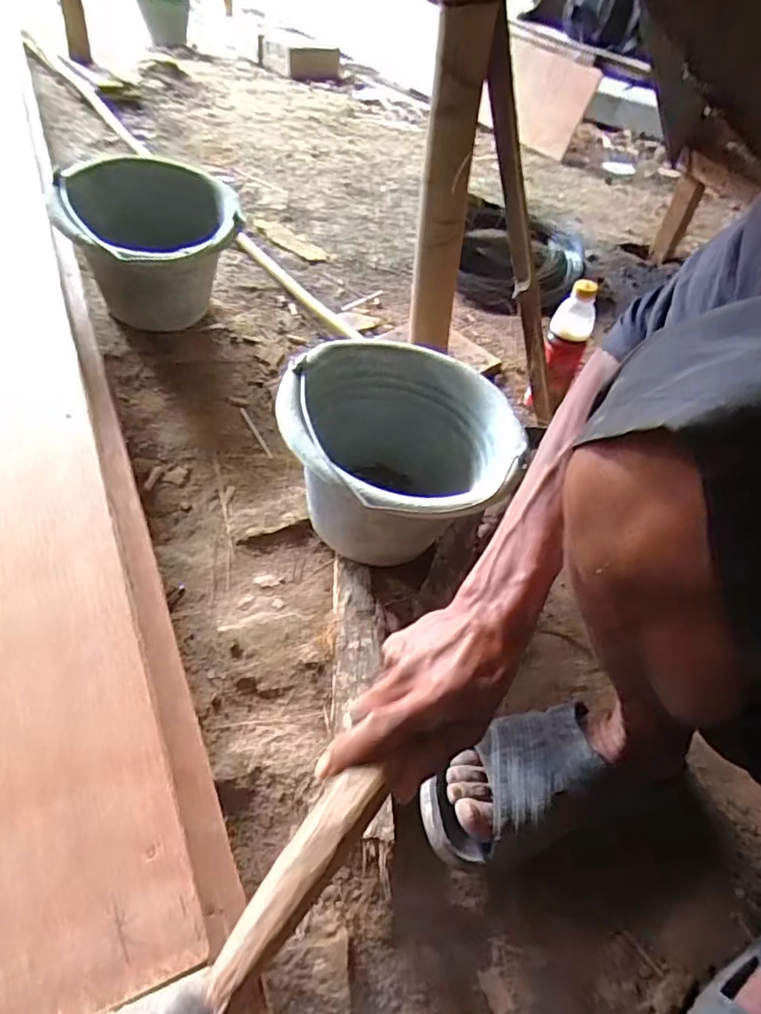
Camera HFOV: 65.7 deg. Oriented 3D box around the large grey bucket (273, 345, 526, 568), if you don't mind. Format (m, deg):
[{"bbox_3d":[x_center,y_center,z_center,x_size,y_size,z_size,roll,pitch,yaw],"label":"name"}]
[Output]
[{"bbox_3d":[0.019,-0.044,0.637,0.236,0.176,0.239,4,44,-4],"label":"large grey bucket"}]

